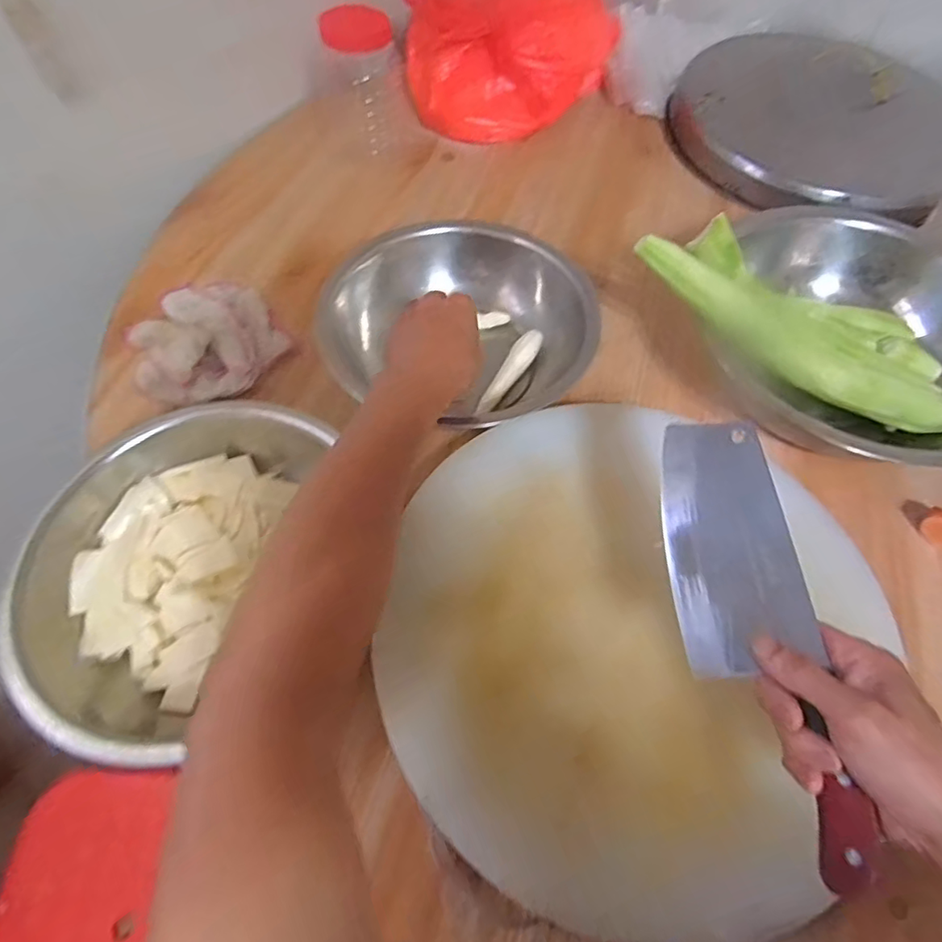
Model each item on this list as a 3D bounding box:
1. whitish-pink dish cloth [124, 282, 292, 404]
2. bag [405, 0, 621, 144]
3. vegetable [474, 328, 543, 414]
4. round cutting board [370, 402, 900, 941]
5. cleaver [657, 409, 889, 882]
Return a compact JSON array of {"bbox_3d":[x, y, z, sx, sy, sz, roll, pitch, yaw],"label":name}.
[{"bbox_3d":[-0.286,-0.148,0.591,0.147,0.059,0.158,-26,65,-14],"label":"whitish-pink dish cloth"},{"bbox_3d":[0.052,-0.627,0.823,0.286,0.132,0.251,13,62,6],"label":"bag"},{"bbox_3d":[0.038,-0.105,0.587,0.025,0.016,0.122,32,65,16],"label":"vegetable"},{"bbox_3d":[0.121,0.114,0.445,0.357,0.039,0.398,26,64,13],"label":"round cutting board"},{"bbox_3d":[0.185,0.100,0.366,0.082,0.022,0.284,-17,64,19],"label":"cleaver"}]

